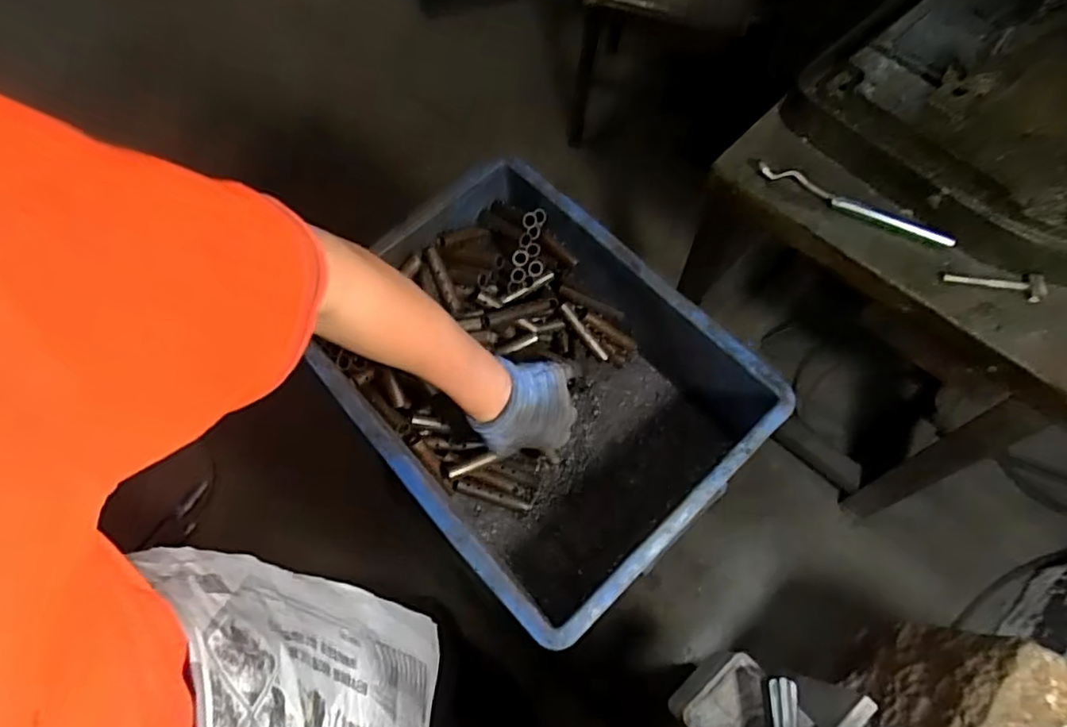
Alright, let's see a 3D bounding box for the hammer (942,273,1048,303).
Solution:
[{"bbox_3d":[0.533,-0.093,0.726,0.106,0.018,0.027,12,67,8],"label":"hammer"}]

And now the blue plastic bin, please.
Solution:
[{"bbox_3d":[-0.002,0.025,0.640,0.297,0.153,0.393,-40,70,-14],"label":"blue plastic bin"}]

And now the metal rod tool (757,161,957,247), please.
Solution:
[{"bbox_3d":[0.394,-0.198,0.779,0.241,0.018,0.023,30,71,15],"label":"metal rod tool"}]

